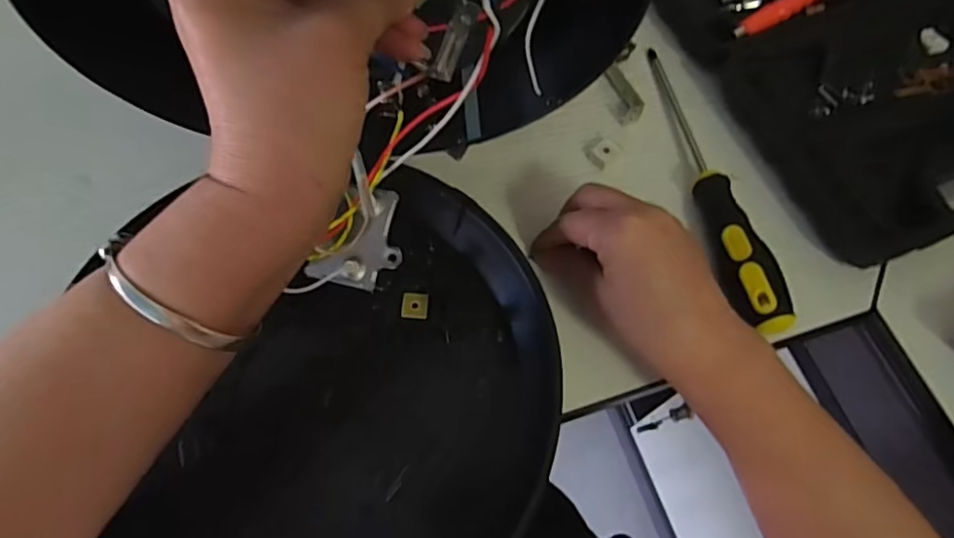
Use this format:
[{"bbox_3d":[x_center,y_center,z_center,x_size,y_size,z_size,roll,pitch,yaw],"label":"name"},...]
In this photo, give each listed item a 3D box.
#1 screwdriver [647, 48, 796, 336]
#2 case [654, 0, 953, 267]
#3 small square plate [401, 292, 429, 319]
[{"bbox_3d":[0.148,-0.063,0.368,0.028,0.030,0.217,-7,66,-4],"label":"screwdriver"},{"bbox_3d":[0.259,-0.178,0.423,0.208,0.030,0.338,-20,67,-10],"label":"case"},{"bbox_3d":[-0.035,0.021,0.333,0.015,0.004,0.015,4,65,1],"label":"small square plate"}]

